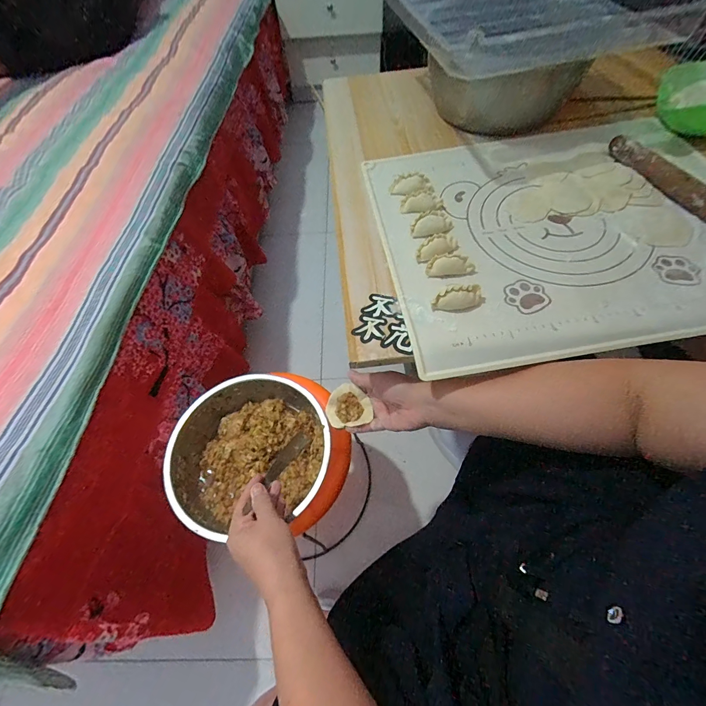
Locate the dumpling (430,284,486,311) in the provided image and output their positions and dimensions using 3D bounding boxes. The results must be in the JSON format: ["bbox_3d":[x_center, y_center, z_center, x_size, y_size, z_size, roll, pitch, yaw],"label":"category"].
[{"bbox_3d":[0.124,-0.063,0.393,0.062,0.021,0.021,-12,61,-4],"label":"dumpling"}]

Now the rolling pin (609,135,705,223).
[{"bbox_3d":[0.447,-0.205,0.443,0.035,0.028,0.275,-21,62,-9],"label":"rolling pin"}]

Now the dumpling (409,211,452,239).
[{"bbox_3d":[0.106,-0.175,0.462,0.056,0.018,0.028,-16,61,-7],"label":"dumpling"}]

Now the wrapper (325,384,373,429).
[{"bbox_3d":[-0.008,0.073,0.461,0.058,0.016,0.057,-1,61,2],"label":"wrapper"}]

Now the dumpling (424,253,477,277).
[{"bbox_3d":[0.122,-0.109,0.423,0.060,0.020,0.019,0,61,3],"label":"dumpling"}]

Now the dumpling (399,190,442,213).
[{"bbox_3d":[0.098,-0.215,0.487,0.058,0.022,0.021,1,61,3],"label":"dumpling"}]

